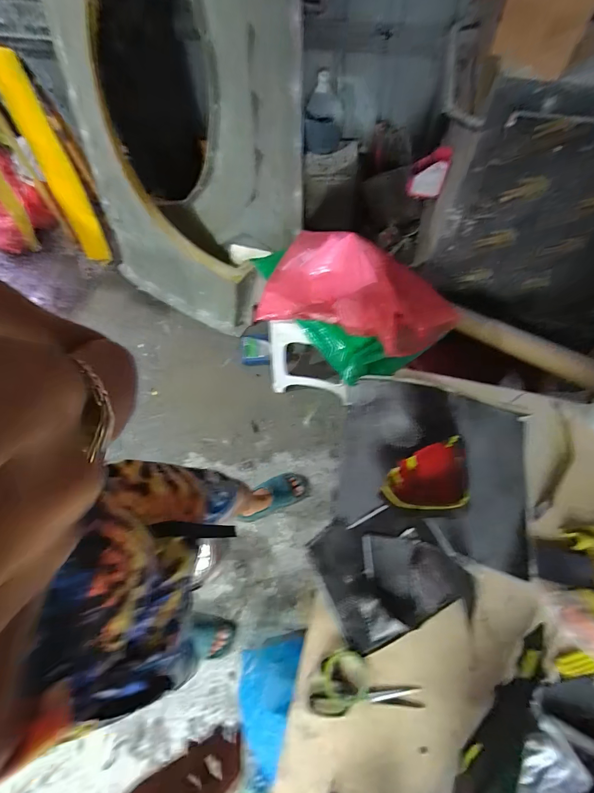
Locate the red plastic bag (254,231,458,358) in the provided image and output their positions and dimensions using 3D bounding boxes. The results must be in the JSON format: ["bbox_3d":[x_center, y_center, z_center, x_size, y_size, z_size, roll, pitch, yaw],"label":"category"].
[{"bbox_3d":[0.170,-0.307,1.014,0.544,0.129,0.278,21,69,12],"label":"red plastic bag"}]

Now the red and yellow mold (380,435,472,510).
[{"bbox_3d":[0.314,0.200,0.878,0.217,0.069,0.164,-5,66,1],"label":"red and yellow mold"}]

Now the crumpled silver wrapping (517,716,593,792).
[{"bbox_3d":[0.455,0.725,0.650,0.094,0.023,0.199,42,75,19],"label":"crumpled silver wrapping"}]

